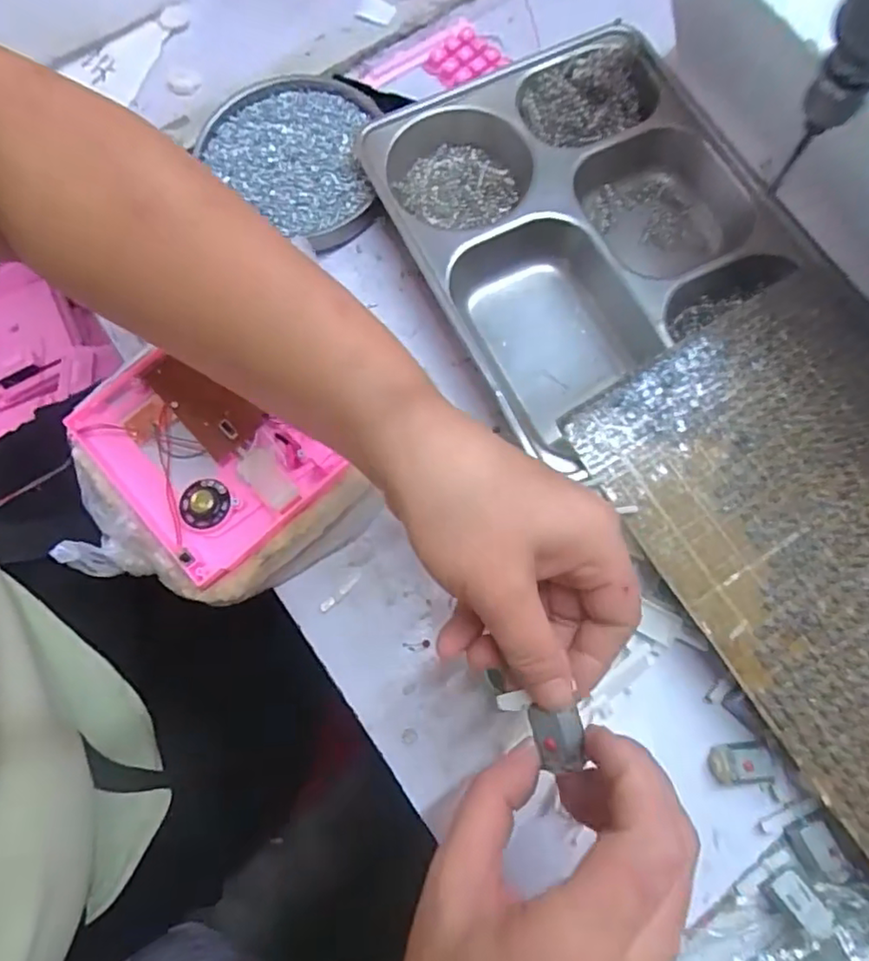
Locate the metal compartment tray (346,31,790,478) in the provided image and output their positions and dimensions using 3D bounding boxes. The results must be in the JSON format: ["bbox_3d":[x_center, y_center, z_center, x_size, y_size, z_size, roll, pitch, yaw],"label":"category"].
[{"bbox_3d":[0.097,-0.171,0.402,0.208,0.034,0.257,-30,75,-7],"label":"metal compartment tray"}]

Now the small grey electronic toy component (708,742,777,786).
[{"bbox_3d":[0.161,0.149,0.318,0.031,0.016,0.021,-6,74,0],"label":"small grey electronic toy component"}]

